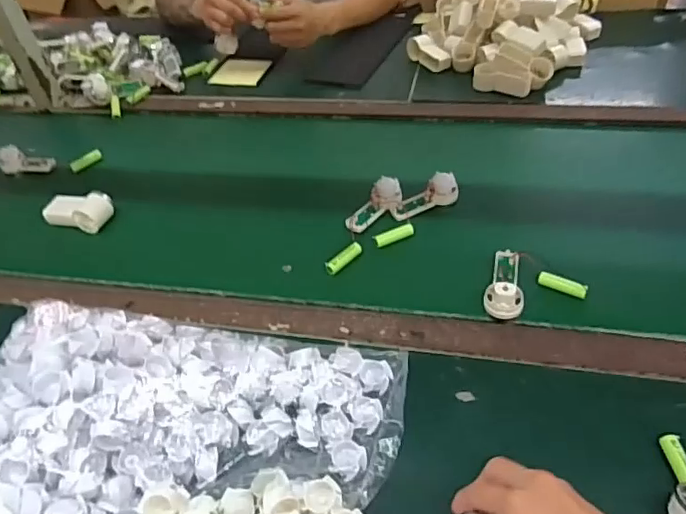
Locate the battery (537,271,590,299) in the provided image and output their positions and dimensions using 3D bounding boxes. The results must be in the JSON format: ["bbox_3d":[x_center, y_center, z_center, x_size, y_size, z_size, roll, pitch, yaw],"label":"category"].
[{"bbox_3d":[0.235,0.030,0.596,0.050,0.015,0.012,21,51,25],"label":"battery"}]

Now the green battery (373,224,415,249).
[{"bbox_3d":[0.064,-0.027,0.681,0.051,0.012,0.017,-19,46,-12],"label":"green battery"}]

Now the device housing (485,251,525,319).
[{"bbox_3d":[0.174,0.026,0.602,0.038,0.038,0.099,5,46,12],"label":"device housing"}]

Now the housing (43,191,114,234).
[{"bbox_3d":[-0.360,-0.064,0.766,0.093,0.033,0.056,8,47,15],"label":"housing"}]

